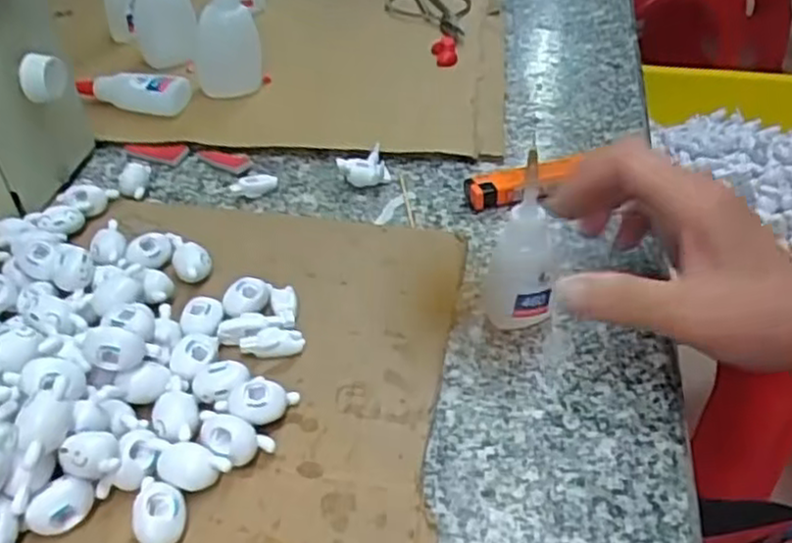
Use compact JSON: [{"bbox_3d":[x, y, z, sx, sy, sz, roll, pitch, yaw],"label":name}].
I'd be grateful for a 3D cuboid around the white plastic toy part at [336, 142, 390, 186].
[{"bbox_3d":[-0.020,-0.063,0.455,0.031,0.018,0.022,-22,44,-16],"label":"white plastic toy part"}]

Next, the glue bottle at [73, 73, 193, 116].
[{"bbox_3d":[-0.184,-0.125,0.513,0.081,0.022,0.024,1,42,9],"label":"glue bottle"}]

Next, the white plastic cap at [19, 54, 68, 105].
[{"bbox_3d":[-0.194,-0.105,0.409,0.014,0.026,0.026,-1,1,20],"label":"white plastic cap"}]

